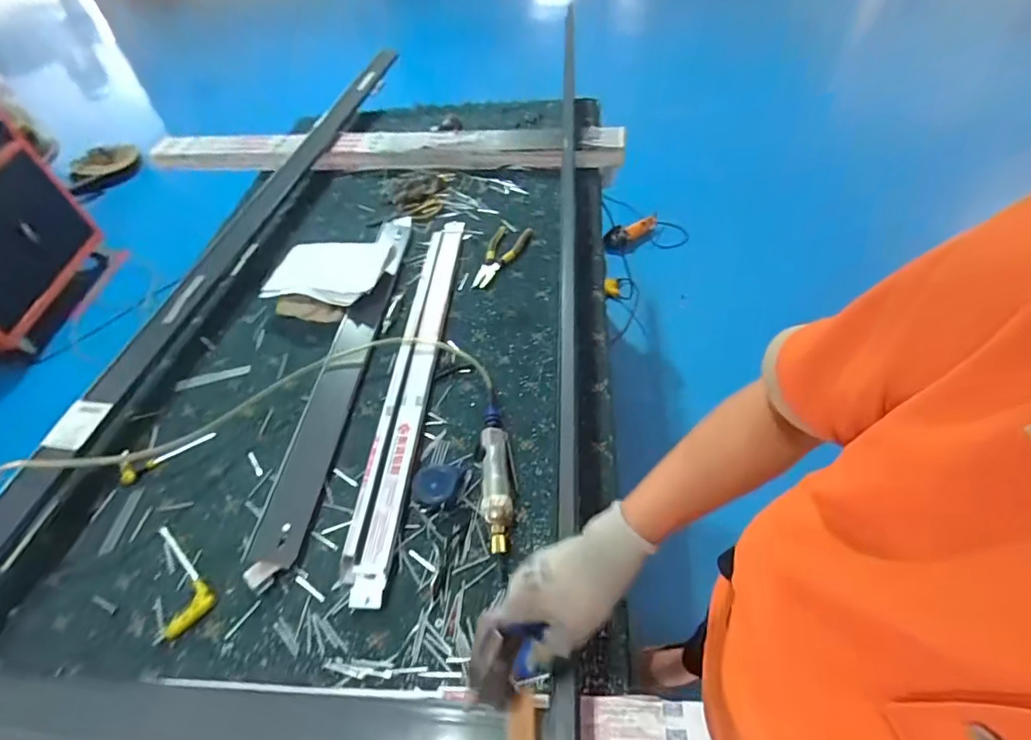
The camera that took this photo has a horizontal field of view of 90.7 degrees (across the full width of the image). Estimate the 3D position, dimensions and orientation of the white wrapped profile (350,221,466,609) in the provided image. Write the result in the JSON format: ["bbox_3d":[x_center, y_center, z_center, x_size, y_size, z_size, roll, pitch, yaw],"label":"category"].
[{"bbox_3d":[-0.159,-0.002,0.865,0.043,0.034,0.785,0,50,7],"label":"white wrapped profile"}]

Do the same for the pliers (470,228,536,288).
[{"bbox_3d":[-0.032,-0.243,1.068,0.082,0.030,0.189,17,53,20],"label":"pliers"}]

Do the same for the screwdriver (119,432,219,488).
[{"bbox_3d":[-0.551,0.136,0.807,0.142,0.025,0.024,-27,52,-16],"label":"screwdriver"}]

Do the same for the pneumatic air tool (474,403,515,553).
[{"bbox_3d":[-0.029,0.146,0.736,0.048,0.040,0.237,-7,50,1],"label":"pneumatic air tool"}]

